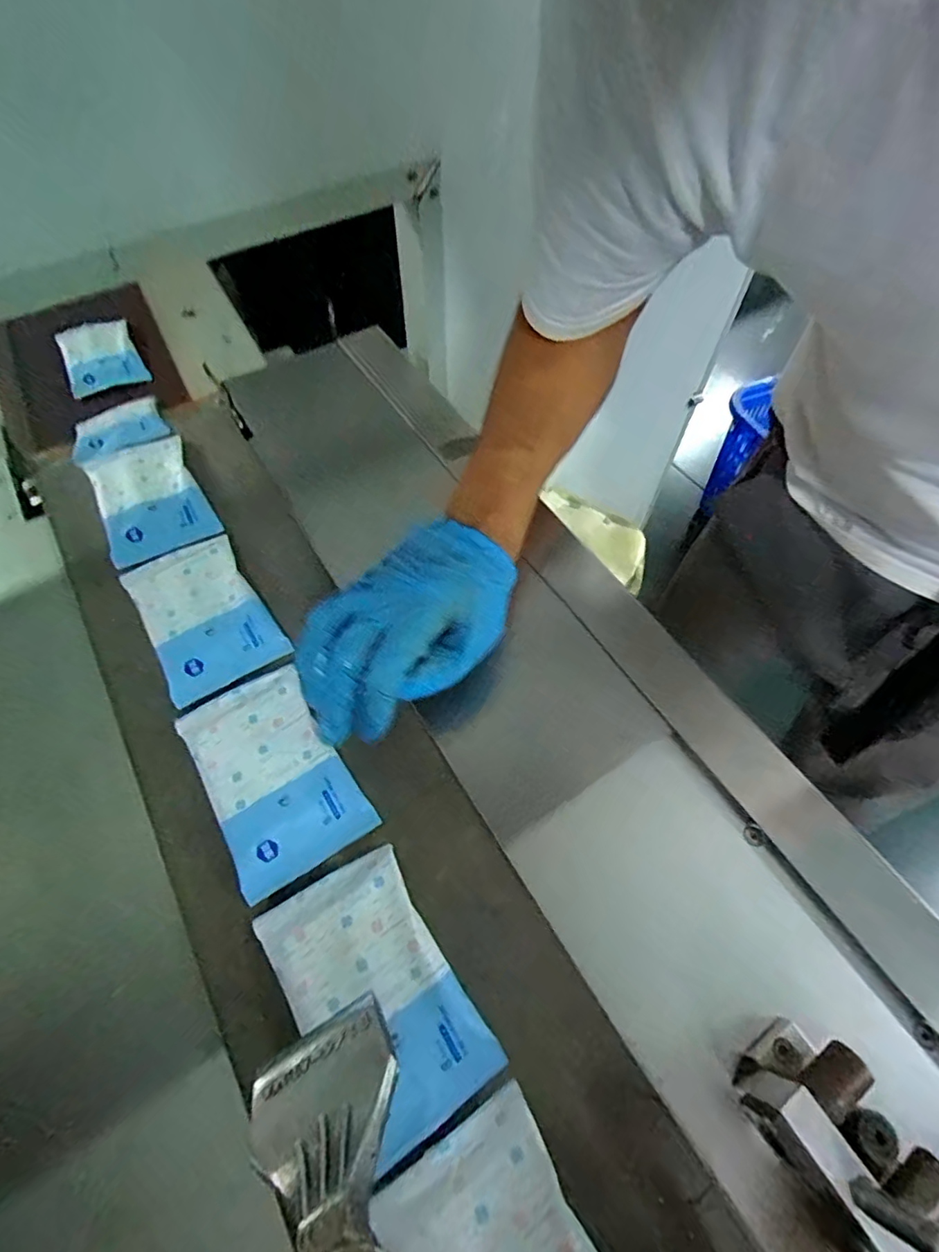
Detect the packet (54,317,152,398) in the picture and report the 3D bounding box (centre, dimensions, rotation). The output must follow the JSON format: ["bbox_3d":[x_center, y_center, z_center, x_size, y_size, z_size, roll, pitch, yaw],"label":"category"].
[{"bbox_3d":[-0.470,-0.343,0.689,0.088,0.027,0.117,-27,64,-14],"label":"packet"}]

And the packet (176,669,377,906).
[{"bbox_3d":[-0.130,0.094,0.355,0.082,0.012,0.134,-31,65,-16],"label":"packet"}]

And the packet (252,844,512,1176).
[{"bbox_3d":[-0.052,0.196,0.292,0.082,0.011,0.132,-30,64,-15],"label":"packet"}]

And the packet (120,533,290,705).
[{"bbox_3d":[-0.209,-0.013,0.421,0.082,0.015,0.133,-32,65,-16],"label":"packet"}]

